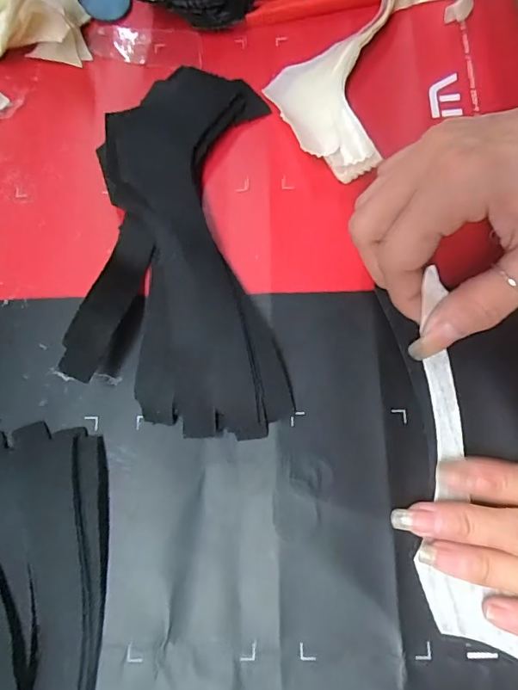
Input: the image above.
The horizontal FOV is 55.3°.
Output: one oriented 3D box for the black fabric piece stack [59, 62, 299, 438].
[{"bbox_3d":[-0.035,-0.054,0.241,0.089,0.026,0.191,-1,74,2],"label":"black fabric piece stack"}]

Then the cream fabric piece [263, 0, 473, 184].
[{"bbox_3d":[0.065,-0.171,0.274,0.072,0.018,0.176,29,77,10],"label":"cream fabric piece"}]

